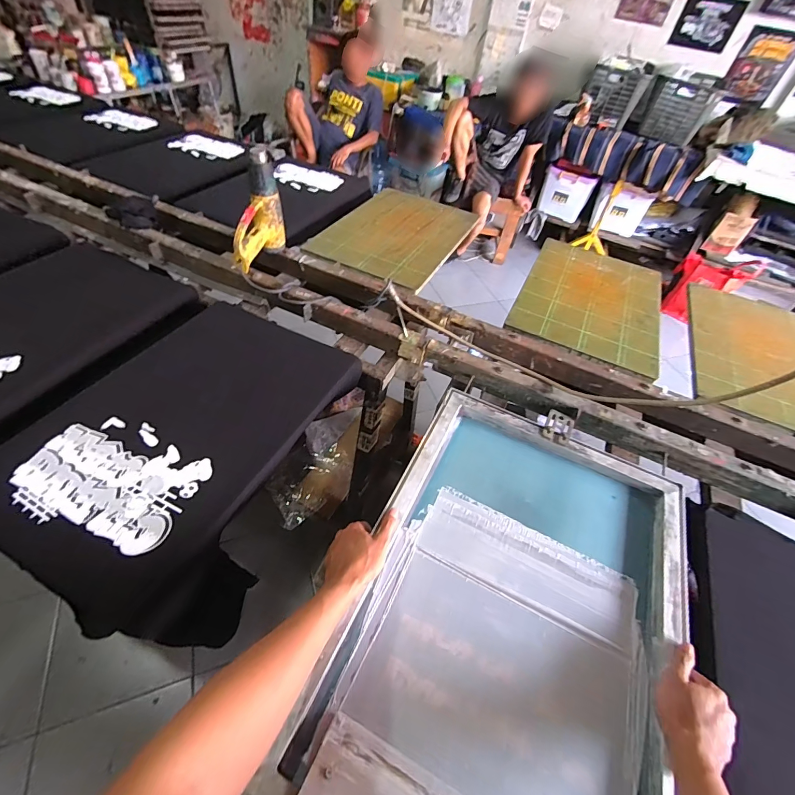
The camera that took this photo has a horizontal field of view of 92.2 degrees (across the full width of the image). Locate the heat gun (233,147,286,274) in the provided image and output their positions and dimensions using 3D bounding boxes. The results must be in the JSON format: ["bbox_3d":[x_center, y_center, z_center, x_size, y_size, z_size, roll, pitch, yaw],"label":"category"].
[{"bbox_3d":[-0.363,-0.460,0.963,0.067,0.218,0.192,15,50,6],"label":"heat gun"}]

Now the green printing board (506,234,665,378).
[{"bbox_3d":[0.603,-0.318,1.178,0.395,0.018,0.617,26,49,11],"label":"green printing board"}]

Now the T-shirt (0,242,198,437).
[{"bbox_3d":[-0.865,-0.143,0.815,0.483,0.082,0.594,19,56,9],"label":"T-shirt"}]

